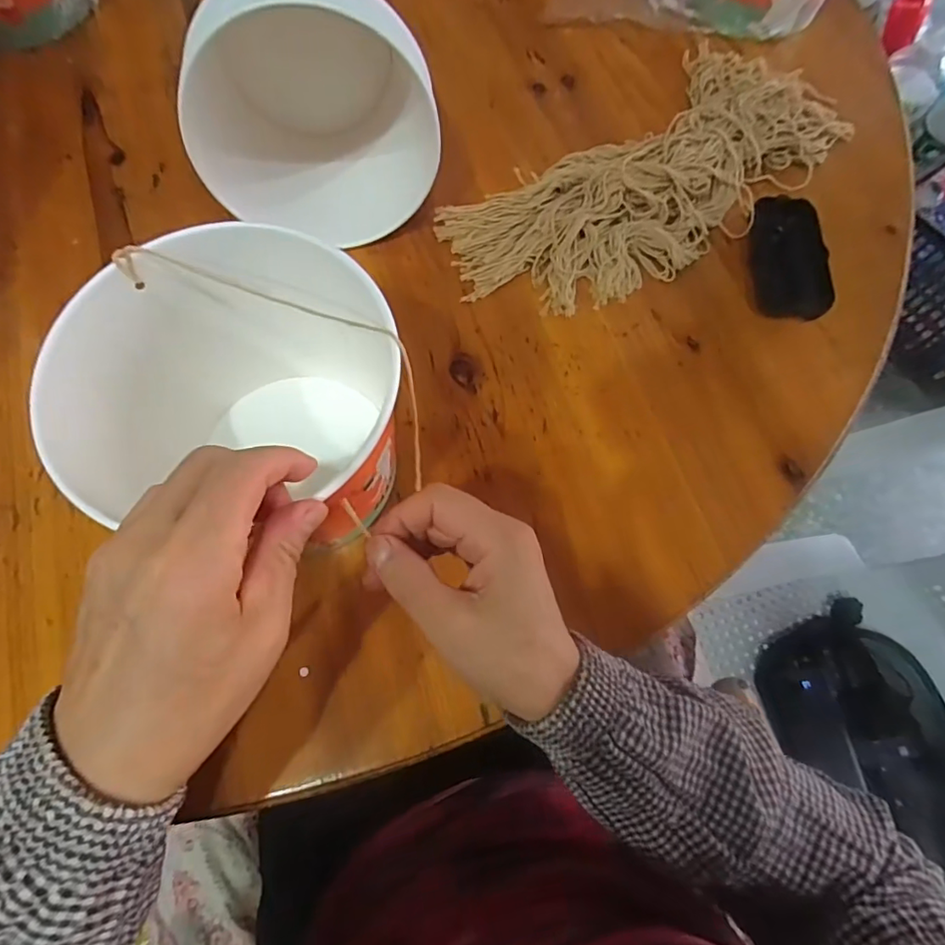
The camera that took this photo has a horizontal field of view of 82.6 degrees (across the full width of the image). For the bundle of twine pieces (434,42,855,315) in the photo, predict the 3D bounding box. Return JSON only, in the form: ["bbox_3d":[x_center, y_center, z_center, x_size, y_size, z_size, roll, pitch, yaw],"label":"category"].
[{"bbox_3d":[0.155,-0.256,0.454,0.373,0.039,0.161,-39,76,-14],"label":"bundle of twine pieces"}]

